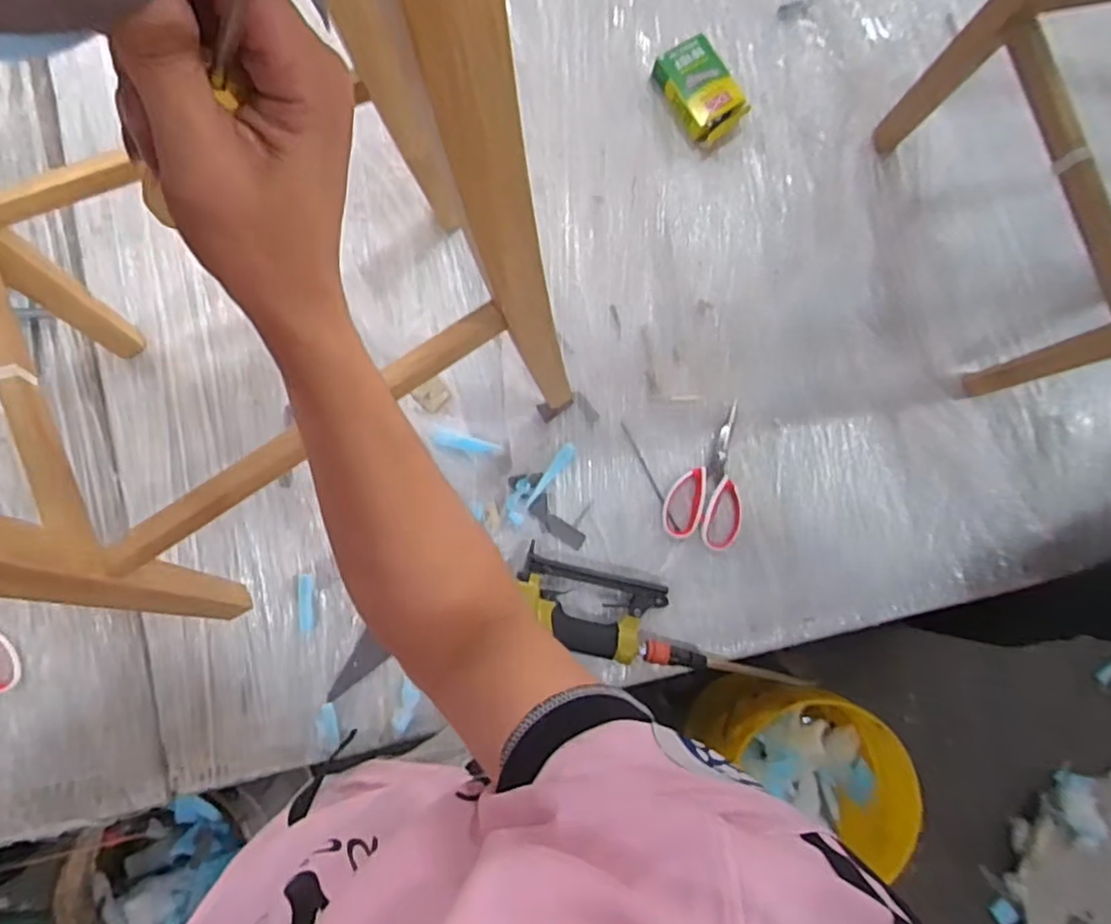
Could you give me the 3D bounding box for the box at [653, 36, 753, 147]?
[{"bbox_3d":[0.191,-0.487,0.855,0.083,0.039,0.127,-33,87,-6],"label":"box"}]

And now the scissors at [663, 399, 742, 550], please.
[{"bbox_3d":[0.198,0.015,0.821,0.094,0.008,0.181,15,83,-2],"label":"scissors"}]

